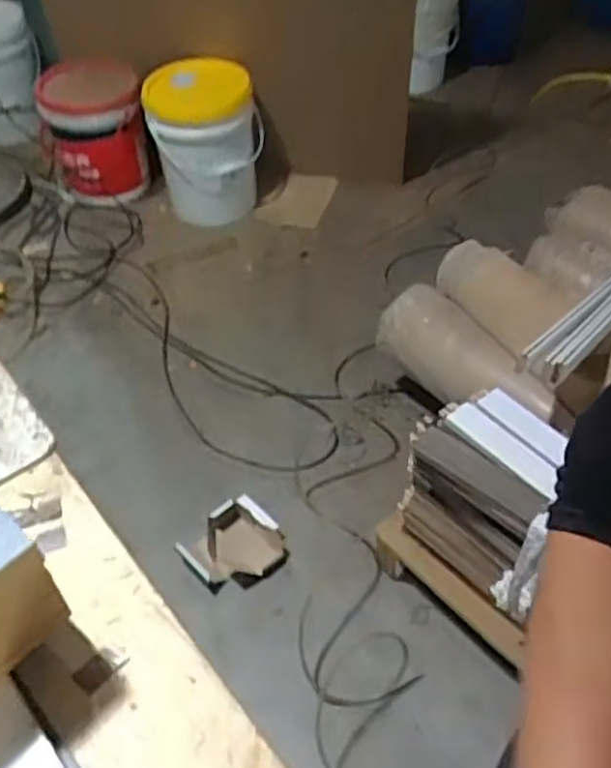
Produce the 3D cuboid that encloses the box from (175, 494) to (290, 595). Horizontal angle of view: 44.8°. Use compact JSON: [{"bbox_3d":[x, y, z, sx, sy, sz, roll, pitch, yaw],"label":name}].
[{"bbox_3d":[-0.138,0.317,1.464,0.166,0.034,0.186,35,57,29],"label":"box"}]

